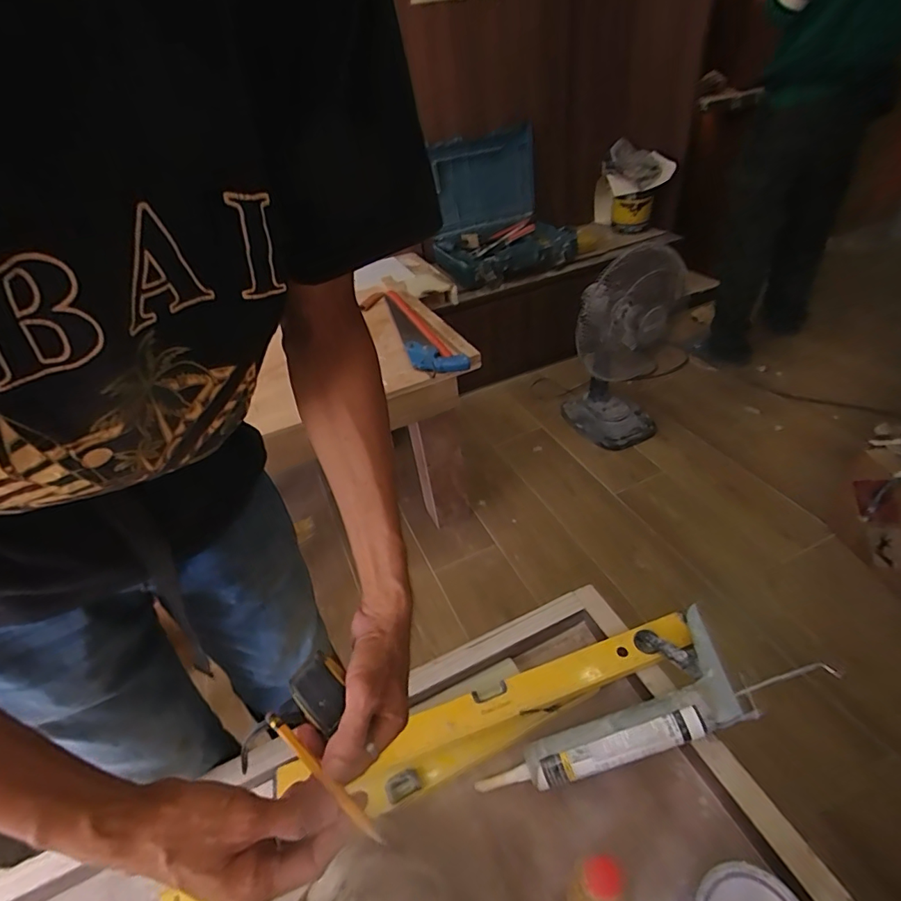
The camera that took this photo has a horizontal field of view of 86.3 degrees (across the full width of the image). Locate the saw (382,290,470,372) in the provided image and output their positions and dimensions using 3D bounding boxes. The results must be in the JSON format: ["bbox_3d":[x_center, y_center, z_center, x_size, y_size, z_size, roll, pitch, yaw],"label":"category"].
[{"bbox_3d":[-0.100,-0.287,1.170,0.110,0.029,0.383,-24,41,-18],"label":"saw"}]

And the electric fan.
[{"bbox_3d":[0.536,-0.294,1.488,0.292,0.580,0.247,7,42,19],"label":"electric fan"}]

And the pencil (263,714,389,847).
[{"bbox_3d":[-0.093,0.231,0.344,0.123,0.009,0.008,27,52,29],"label":"pencil"}]

